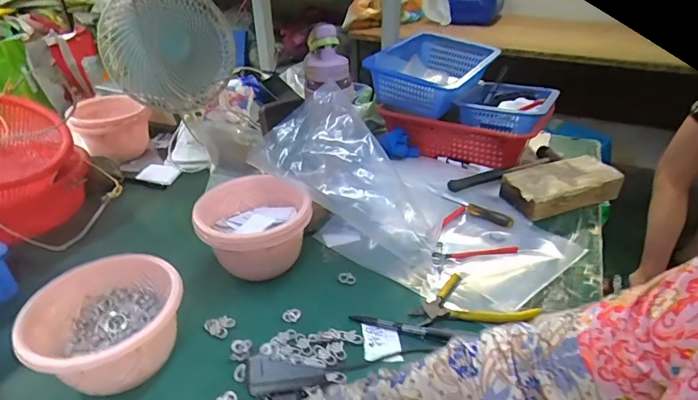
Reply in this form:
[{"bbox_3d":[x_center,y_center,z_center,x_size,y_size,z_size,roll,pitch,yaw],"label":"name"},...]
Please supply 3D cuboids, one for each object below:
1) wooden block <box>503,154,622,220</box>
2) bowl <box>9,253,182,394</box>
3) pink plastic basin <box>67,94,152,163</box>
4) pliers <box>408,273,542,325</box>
[{"bbox_3d":[0.363,-0.026,0.737,0.198,0.045,0.098,-11,33,-14],"label":"wooden block"},{"bbox_3d":[-0.256,0.142,0.460,0.133,0.098,0.148,21,38,32],"label":"bowl"},{"bbox_3d":[-0.488,-0.141,0.892,0.144,0.101,0.166,-16,34,-22],"label":"pink plastic basin"},{"bbox_3d":[0.153,0.124,0.531,0.149,0.017,0.071,-1,32,1],"label":"pliers"}]

